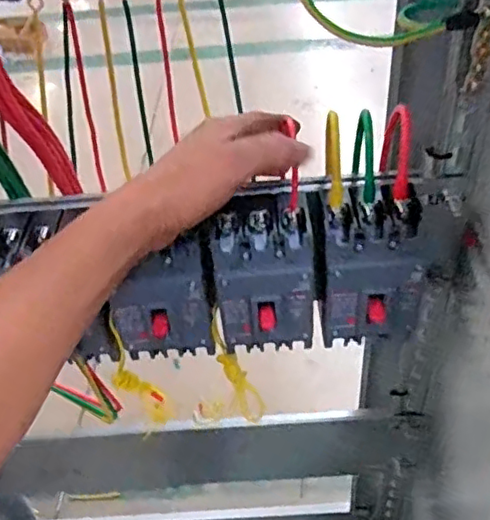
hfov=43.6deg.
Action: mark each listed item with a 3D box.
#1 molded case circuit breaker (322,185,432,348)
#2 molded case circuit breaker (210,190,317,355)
[{"bbox_3d":[0.101,0.008,0.490,0.078,0.105,0.074,1,43,6],"label":"molded case circuit breaker"},{"bbox_3d":[0.016,0.012,0.494,0.077,0.106,0.072,-3,42,2],"label":"molded case circuit breaker"}]

